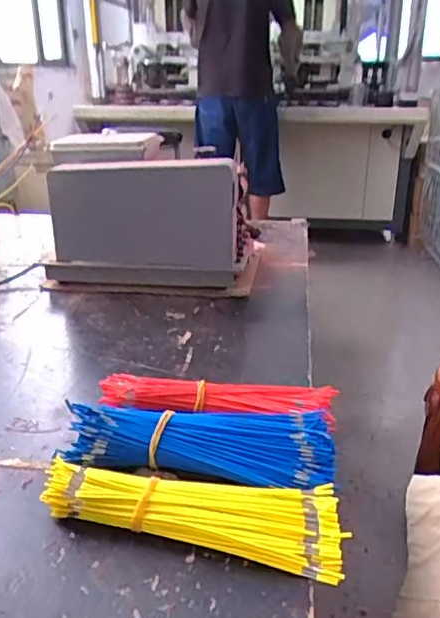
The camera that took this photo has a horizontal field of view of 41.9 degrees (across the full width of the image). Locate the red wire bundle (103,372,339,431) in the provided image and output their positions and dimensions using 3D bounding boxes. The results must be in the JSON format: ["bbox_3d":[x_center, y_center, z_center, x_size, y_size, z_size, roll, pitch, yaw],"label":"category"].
[{"bbox_3d":[-0.004,0.099,0.606,0.242,0.034,0.044,4,23,6],"label":"red wire bundle"}]

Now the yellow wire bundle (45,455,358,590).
[{"bbox_3d":[-0.022,0.161,0.467,0.238,0.035,0.074,7,24,13],"label":"yellow wire bundle"}]

